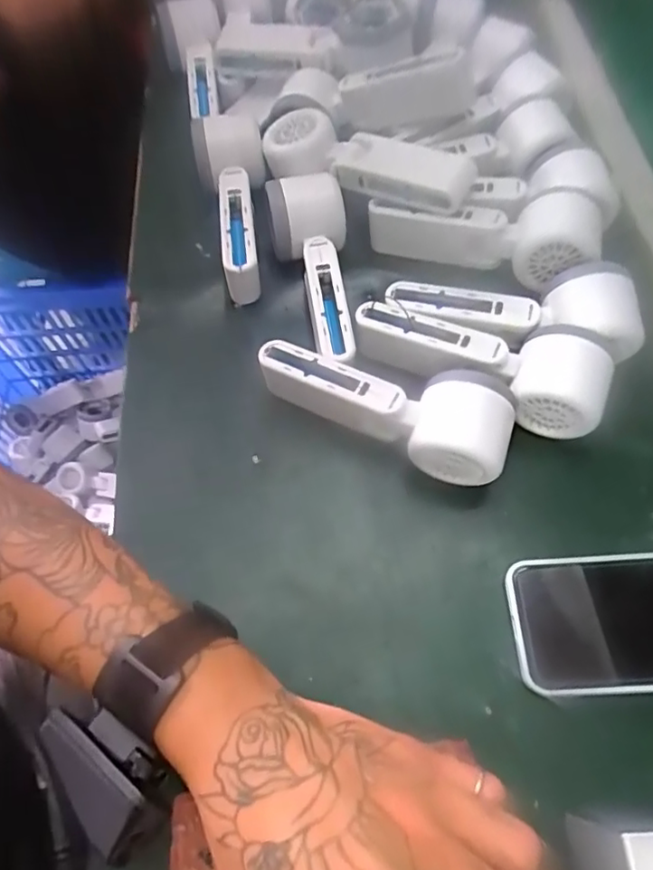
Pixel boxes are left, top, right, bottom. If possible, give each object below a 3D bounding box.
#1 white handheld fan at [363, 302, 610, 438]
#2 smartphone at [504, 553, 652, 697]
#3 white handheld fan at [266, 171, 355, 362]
[{"bbox_3d":[0.100,-0.049,0.394,0.166,0.050,0.058,20,66,14],"label":"white handheld fan"},{"bbox_3d":[0.178,0.103,0.331,0.142,0.010,0.074,-4,62,2],"label":"smartphone"},{"bbox_3d":[-0.007,-0.118,0.421,0.056,0.047,0.150,-8,62,0],"label":"white handheld fan"}]

